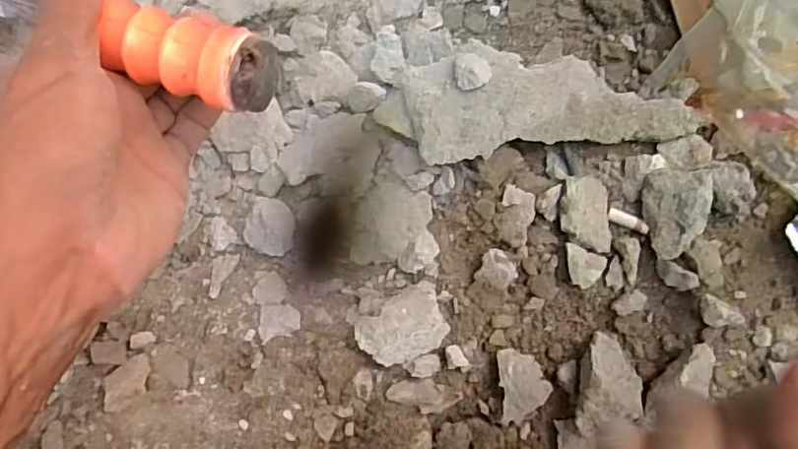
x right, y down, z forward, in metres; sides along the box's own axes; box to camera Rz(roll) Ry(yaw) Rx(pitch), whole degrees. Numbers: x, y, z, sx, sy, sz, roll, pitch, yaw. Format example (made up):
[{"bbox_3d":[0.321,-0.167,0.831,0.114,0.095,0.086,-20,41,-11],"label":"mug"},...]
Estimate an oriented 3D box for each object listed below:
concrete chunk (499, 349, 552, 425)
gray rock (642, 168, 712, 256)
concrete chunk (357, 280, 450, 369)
[{"bbox_3d":[0.073,0.095,0.345,0.028,0.018,0.042,-5,76,8],"label":"concrete chunk"},{"bbox_3d":[0.168,-0.008,0.356,0.036,0.021,0.051,-10,75,6],"label":"gray rock"},{"bbox_3d":[0.002,0.061,0.351,0.052,0.016,0.038,-27,74,2],"label":"concrete chunk"}]

